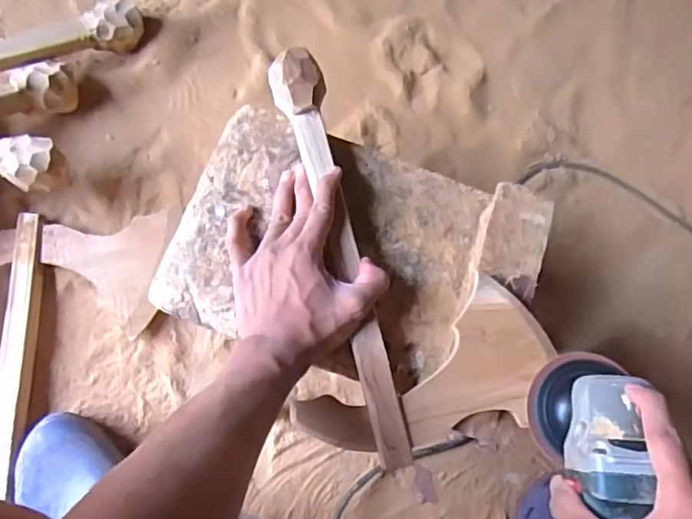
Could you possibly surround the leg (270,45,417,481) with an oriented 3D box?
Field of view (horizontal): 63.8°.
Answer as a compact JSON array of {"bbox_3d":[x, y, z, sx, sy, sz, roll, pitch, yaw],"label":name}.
[{"bbox_3d":[-0.003,-0.009,0.485,0.043,0.028,0.370,-14,81,-4],"label":"leg"}]

